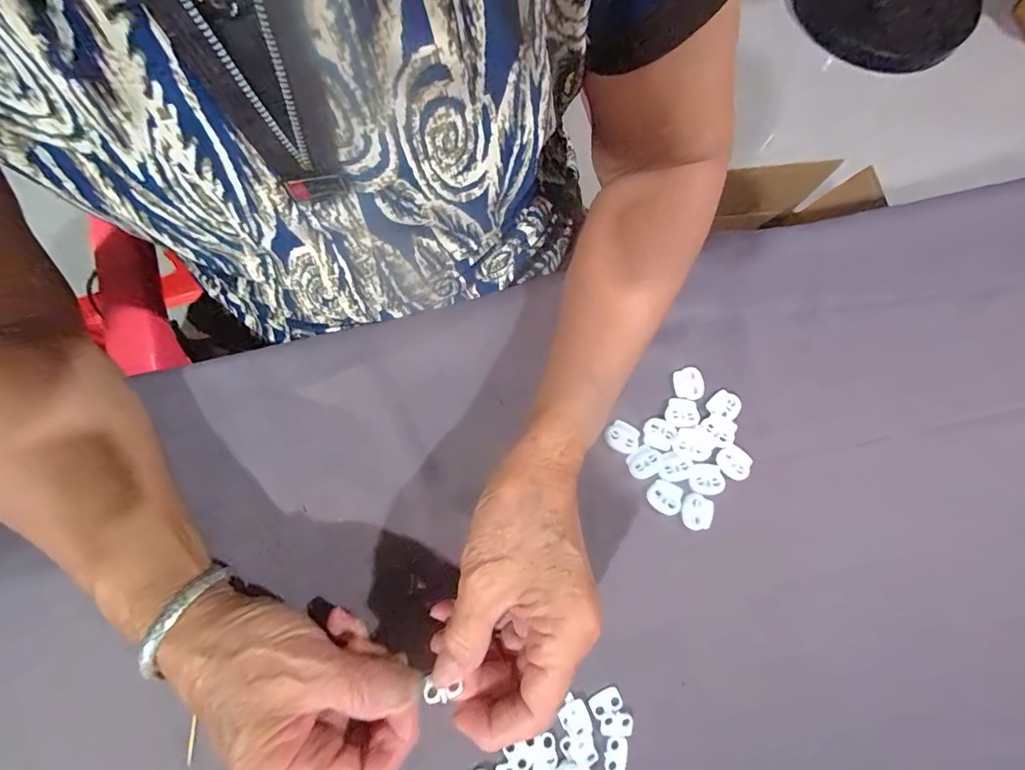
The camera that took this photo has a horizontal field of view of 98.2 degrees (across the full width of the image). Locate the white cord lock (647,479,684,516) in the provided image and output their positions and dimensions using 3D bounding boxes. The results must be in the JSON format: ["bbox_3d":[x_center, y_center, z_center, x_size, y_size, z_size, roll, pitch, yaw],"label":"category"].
[{"bbox_3d":[0.097,0.072,0.283,0.020,0.007,0.019,22,76,4],"label":"white cord lock"}]

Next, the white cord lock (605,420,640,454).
[{"bbox_3d":[0.072,0.033,0.289,0.021,0.004,0.019,22,76,4],"label":"white cord lock"}]

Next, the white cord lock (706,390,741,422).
[{"bbox_3d":[0.142,0.014,0.297,0.019,0.005,0.020,40,78,8],"label":"white cord lock"}]

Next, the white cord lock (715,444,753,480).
[{"bbox_3d":[0.144,0.050,0.288,0.018,0.005,0.022,-42,80,-10],"label":"white cord lock"}]

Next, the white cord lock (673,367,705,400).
[{"bbox_3d":[0.119,-0.001,0.299,0.018,0.005,0.021,-4,76,-2],"label":"white cord lock"}]

